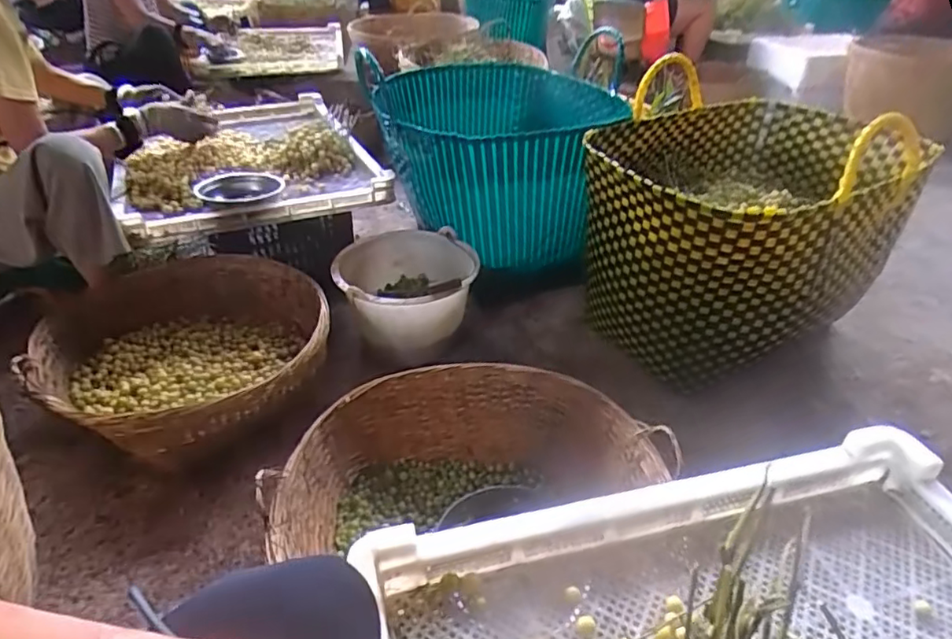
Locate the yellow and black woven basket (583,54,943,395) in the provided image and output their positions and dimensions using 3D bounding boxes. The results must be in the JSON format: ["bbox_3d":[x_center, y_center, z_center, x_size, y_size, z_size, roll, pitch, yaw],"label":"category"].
[{"bbox_3d":[0.558,-0.203,1.228,0.660,0.445,0.499,-29,44,-36],"label":"yellow and black woven basket"}]

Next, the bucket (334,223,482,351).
[{"bbox_3d":[-0.148,-0.055,1.252,0.288,0.192,0.257,-5,35,-8],"label":"bucket"}]

